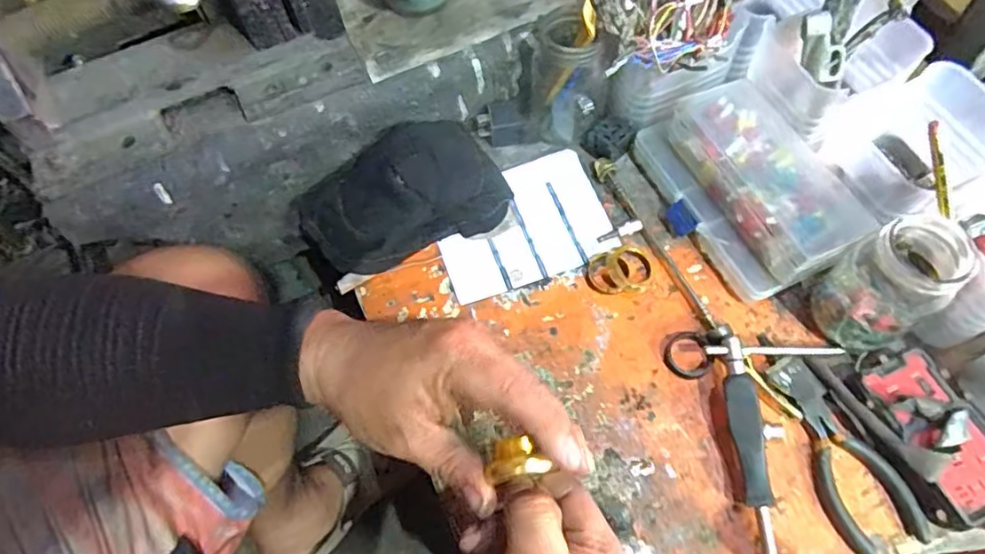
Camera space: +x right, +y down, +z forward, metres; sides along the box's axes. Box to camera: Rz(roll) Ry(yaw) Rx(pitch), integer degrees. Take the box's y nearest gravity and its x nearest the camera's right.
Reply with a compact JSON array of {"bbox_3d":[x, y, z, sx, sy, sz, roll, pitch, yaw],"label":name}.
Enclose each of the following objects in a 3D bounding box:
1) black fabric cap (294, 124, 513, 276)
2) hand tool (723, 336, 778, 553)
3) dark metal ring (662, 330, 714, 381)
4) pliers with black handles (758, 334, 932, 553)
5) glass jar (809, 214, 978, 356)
[{"bbox_3d":[-0.080,-0.068,0.496,0.167,0.060,0.104,-24,66,-8],"label":"black fabric cap"},{"bbox_3d":[0.170,0.134,0.390,0.019,0.030,0.187,-4,64,1],"label":"hand tool"},{"bbox_3d":[0.143,0.058,0.444,0.033,0.008,0.035,-4,68,10],"label":"dark metal ring"},{"bbox_3d":[0.229,0.110,0.413,0.048,0.018,0.155,-21,65,-7],"label":"pliers with black handles"},{"bbox_3d":[0.270,0.001,0.407,0.070,0.094,0.060,-34,67,-12],"label":"glass jar"}]

